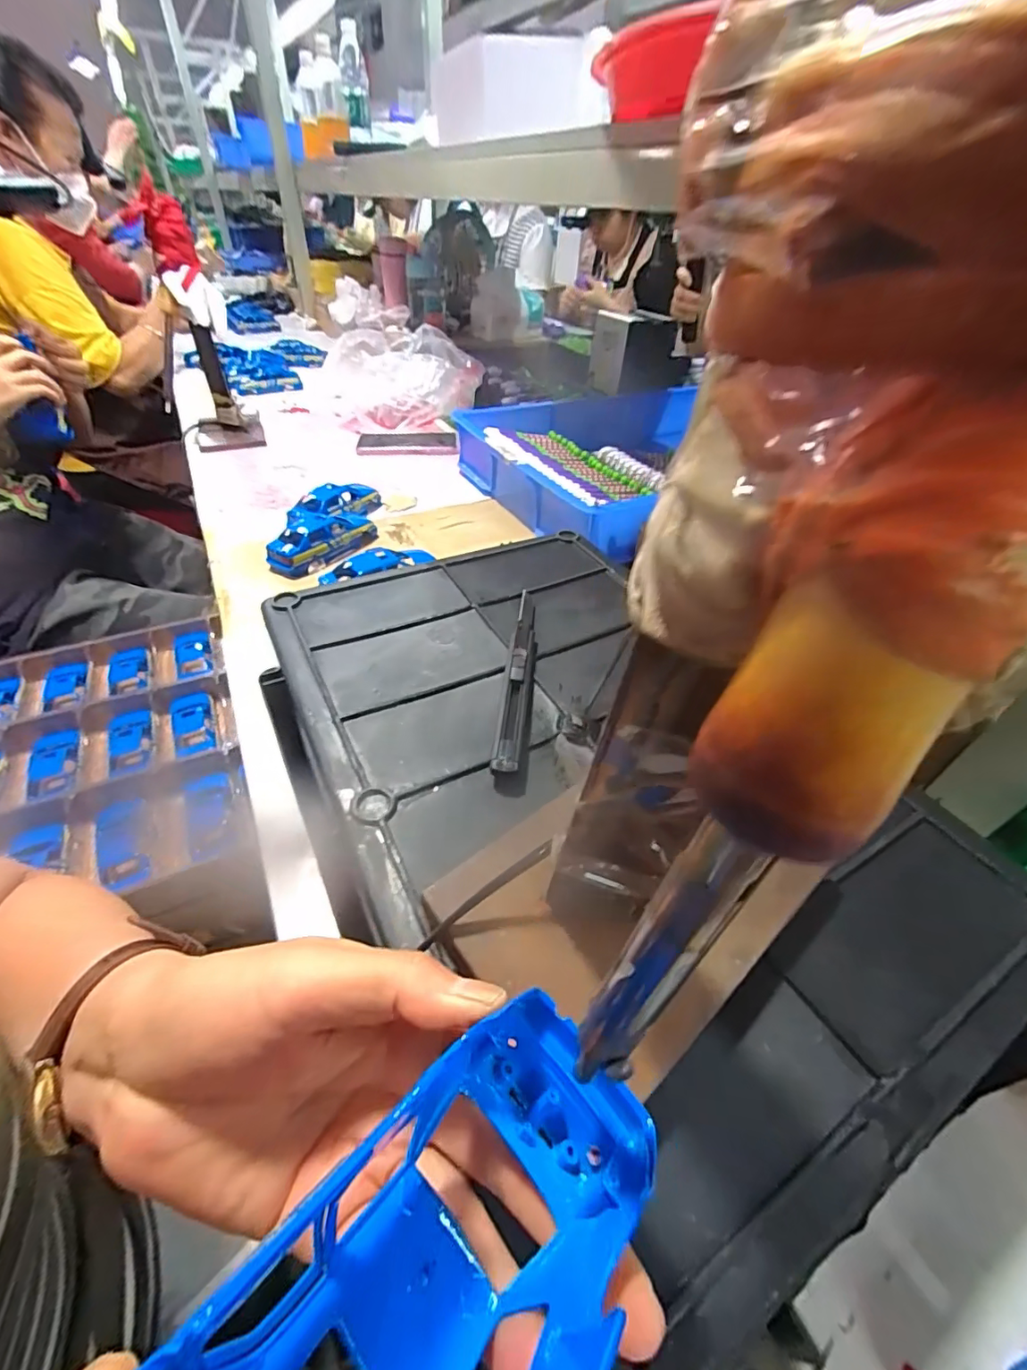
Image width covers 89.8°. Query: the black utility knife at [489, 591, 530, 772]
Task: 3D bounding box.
[{"bbox_3d":[0.001,-0.012,0.325,0.013,0.015,0.169,4,43,2],"label":"black utility knife"}]

